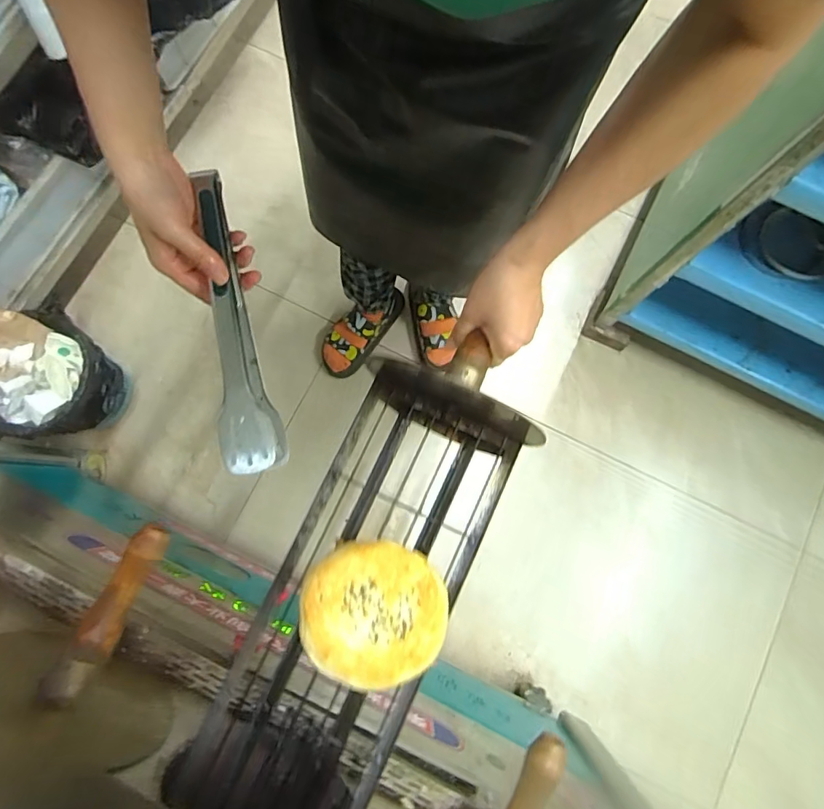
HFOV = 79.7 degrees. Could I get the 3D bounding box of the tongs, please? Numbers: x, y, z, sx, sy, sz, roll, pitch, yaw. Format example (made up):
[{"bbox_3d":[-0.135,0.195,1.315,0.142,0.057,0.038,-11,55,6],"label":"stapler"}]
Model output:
[{"bbox_3d":[-0.157,-0.076,0.430,0.046,0.022,0.270,-12,83,-1],"label":"tongs"}]

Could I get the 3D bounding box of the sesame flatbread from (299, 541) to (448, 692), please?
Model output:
[{"bbox_3d":[-0.030,0.168,0.395,0.111,0.019,0.107,0,80,-1],"label":"sesame flatbread"}]

